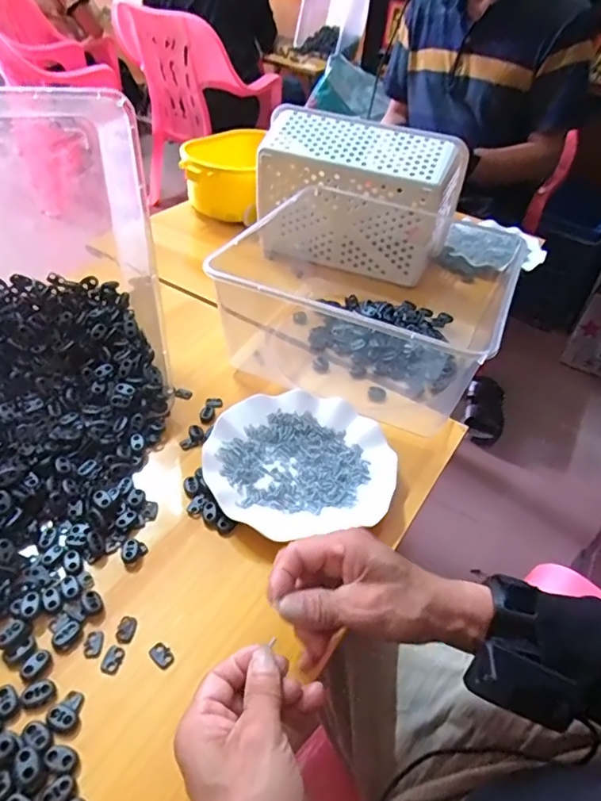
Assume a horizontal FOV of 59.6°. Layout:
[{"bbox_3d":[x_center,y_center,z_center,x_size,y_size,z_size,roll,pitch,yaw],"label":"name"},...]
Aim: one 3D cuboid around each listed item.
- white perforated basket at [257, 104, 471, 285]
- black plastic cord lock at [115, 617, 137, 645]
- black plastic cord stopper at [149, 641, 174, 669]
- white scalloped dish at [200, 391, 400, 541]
[{"bbox_3d":[0.083,-0.305,0.800,0.279,0.188,0.128,19,43,14],"label":"white perforated basket"},{"bbox_3d":[-0.131,0.173,0.395,0.013,0.004,0.021,1,46,-2],"label":"black plastic cord lock"},{"bbox_3d":[-0.102,0.186,0.385,0.019,0.004,0.013,30,52,23],"label":"black plastic cord stopper"},{"bbox_3d":[0.000,0.058,0.521,0.182,0.032,0.165,-9,47,-11],"label":"white scalloped dish"}]

